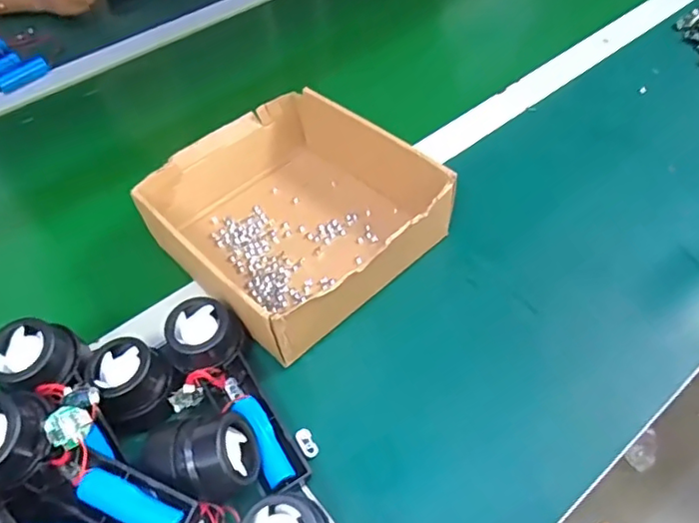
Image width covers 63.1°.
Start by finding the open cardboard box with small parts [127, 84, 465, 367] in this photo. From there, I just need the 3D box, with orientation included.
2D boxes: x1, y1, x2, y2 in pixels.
[{"bbox_3d":[-0.059,-0.051,0.523,0.202,0.075,0.228,-39,57,-25],"label":"open cardboard box with small parts"}]

